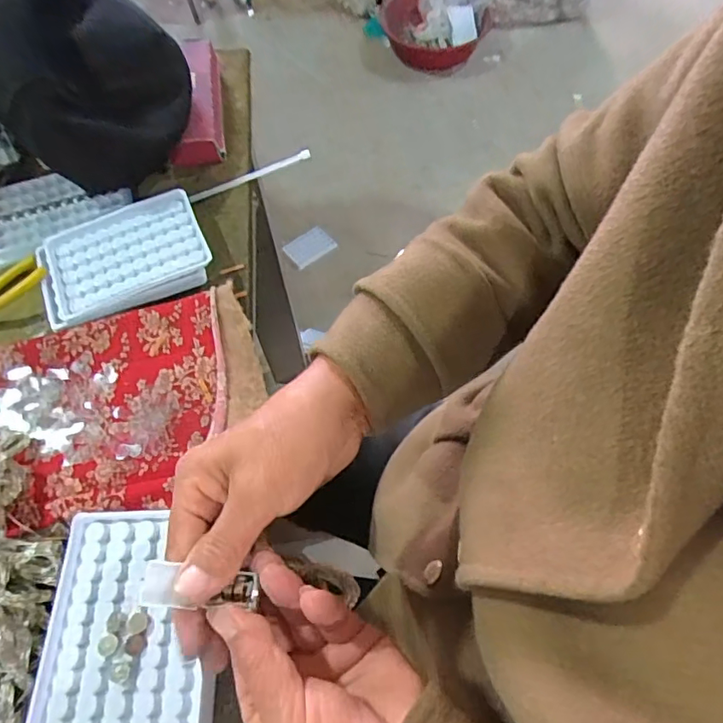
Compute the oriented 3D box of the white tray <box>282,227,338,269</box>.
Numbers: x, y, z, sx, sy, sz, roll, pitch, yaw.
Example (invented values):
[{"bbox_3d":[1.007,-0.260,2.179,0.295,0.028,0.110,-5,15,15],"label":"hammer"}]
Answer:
[{"bbox_3d":[-0.134,-0.302,1.371,0.122,0.015,0.077,-33,86,-9],"label":"white tray"}]

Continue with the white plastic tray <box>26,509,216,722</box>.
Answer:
[{"bbox_3d":[-0.135,0.154,0.306,0.097,0.017,0.127,-2,61,0],"label":"white plastic tray"}]

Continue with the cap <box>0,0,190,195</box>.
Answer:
[{"bbox_3d":[-0.242,-0.255,0.471,0.154,0.136,0.168,-19,63,-9],"label":"cap"}]

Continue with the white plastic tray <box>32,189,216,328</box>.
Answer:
[{"bbox_3d":[-0.206,-0.092,0.448,0.137,0.014,0.101,-22,63,-11],"label":"white plastic tray"}]

